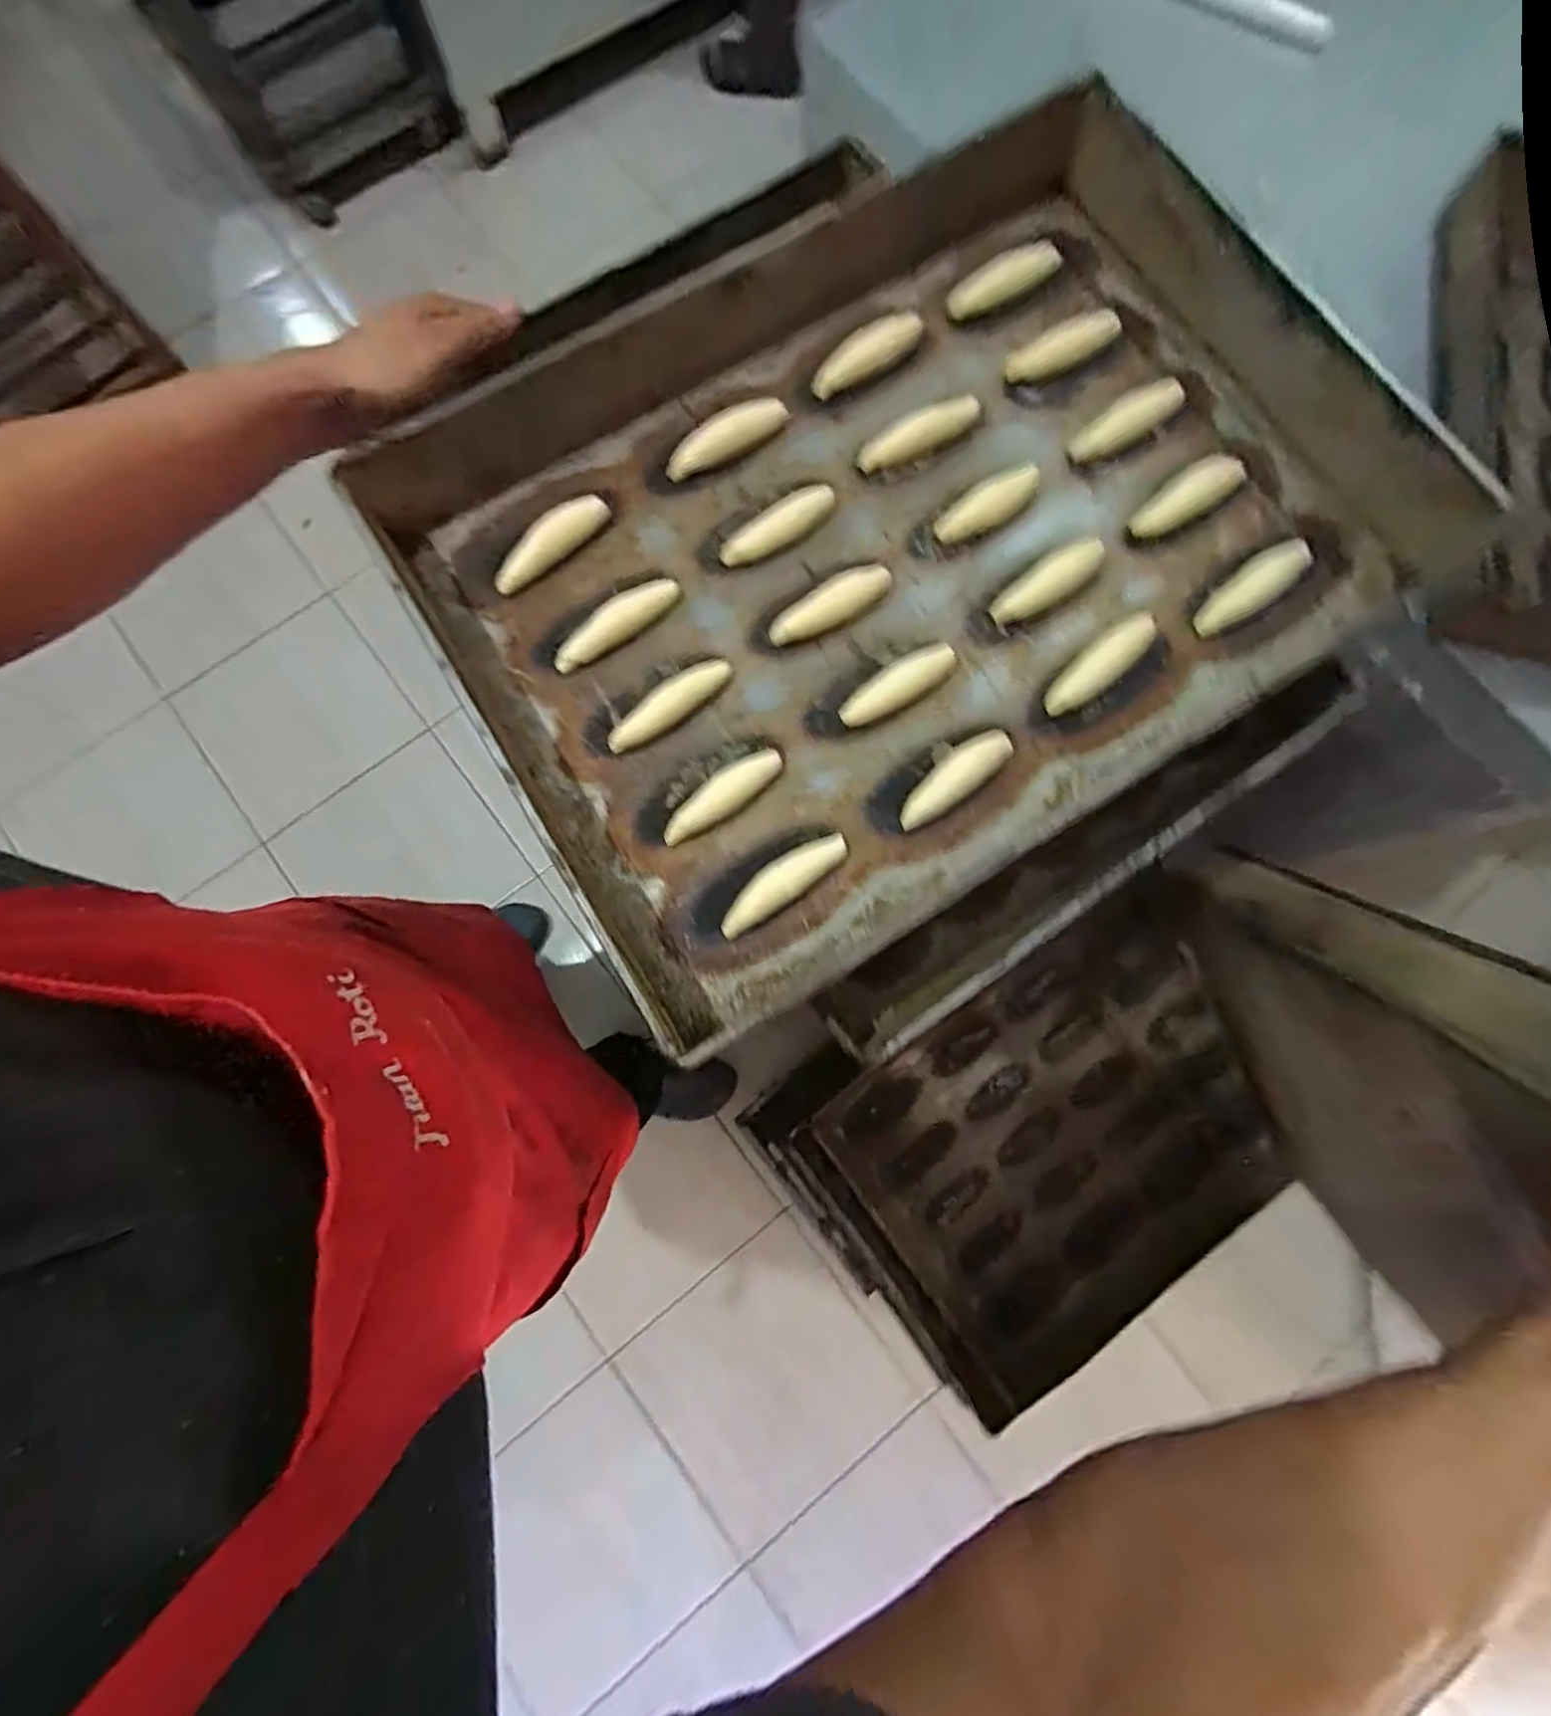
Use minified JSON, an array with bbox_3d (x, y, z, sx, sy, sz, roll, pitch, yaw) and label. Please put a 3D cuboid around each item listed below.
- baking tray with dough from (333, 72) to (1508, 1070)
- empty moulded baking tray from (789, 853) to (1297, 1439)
[{"bbox_3d":[0.074,-0.187,0.406,0.522,0.064,0.383,-30,80,-6],"label":"baking tray with dough"},{"bbox_3d":[0.339,0.310,0.827,0.527,0.057,0.361,-34,80,-7],"label":"empty moulded baking tray"}]

